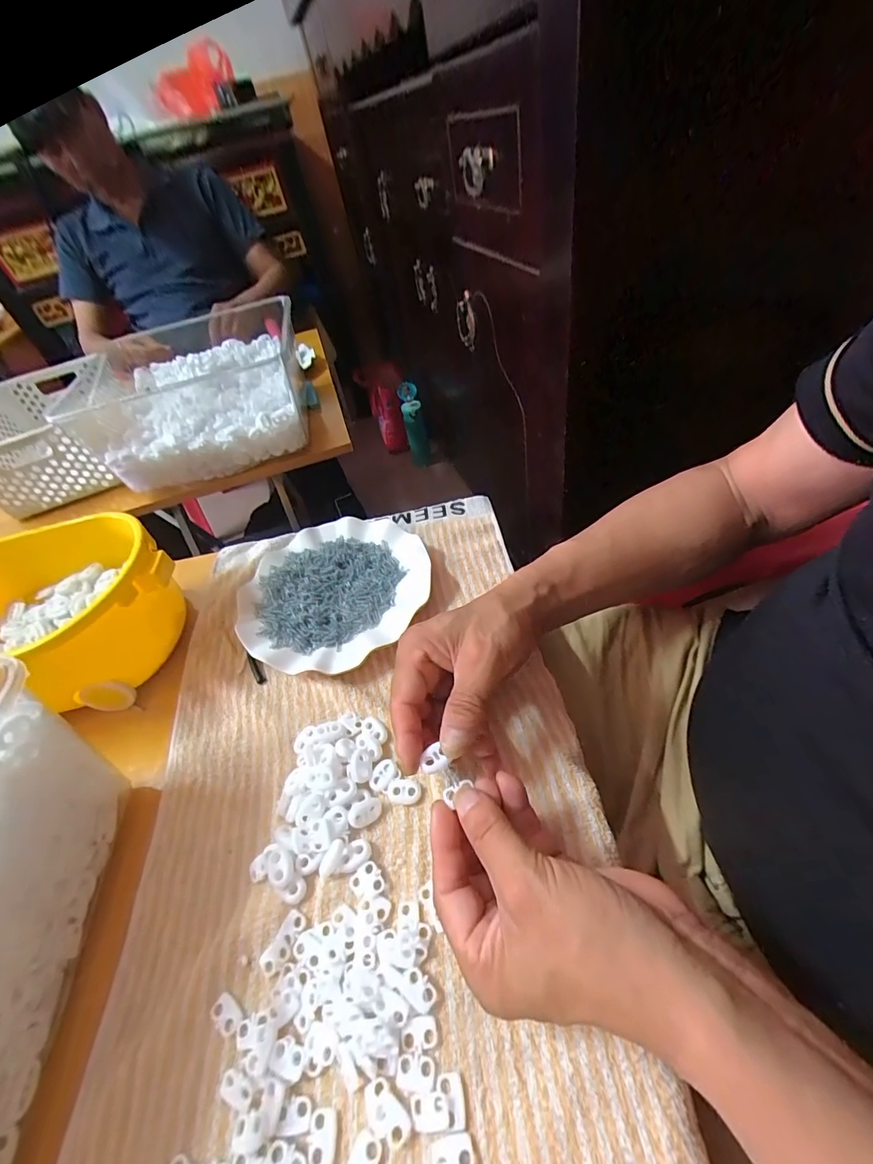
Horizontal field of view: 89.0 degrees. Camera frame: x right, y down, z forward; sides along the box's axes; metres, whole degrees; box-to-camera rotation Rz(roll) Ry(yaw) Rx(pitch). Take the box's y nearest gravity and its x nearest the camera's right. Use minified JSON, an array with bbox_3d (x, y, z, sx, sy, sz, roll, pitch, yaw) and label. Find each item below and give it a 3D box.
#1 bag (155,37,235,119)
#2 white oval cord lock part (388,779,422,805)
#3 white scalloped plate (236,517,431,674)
[{"bbox_3d":[-0.643,-1.333,1.202,0.269,0.105,0.097,0,45,32],"label":"bag"},{"bbox_3d":[-0.022,0.141,0.300,0.023,0.004,0.015,-4,47,9],"label":"white oval cord lock part"},{"bbox_3d":[-0.102,0.005,0.434,0.177,0.032,0.173,-7,47,7],"label":"white scalloped plate"}]

